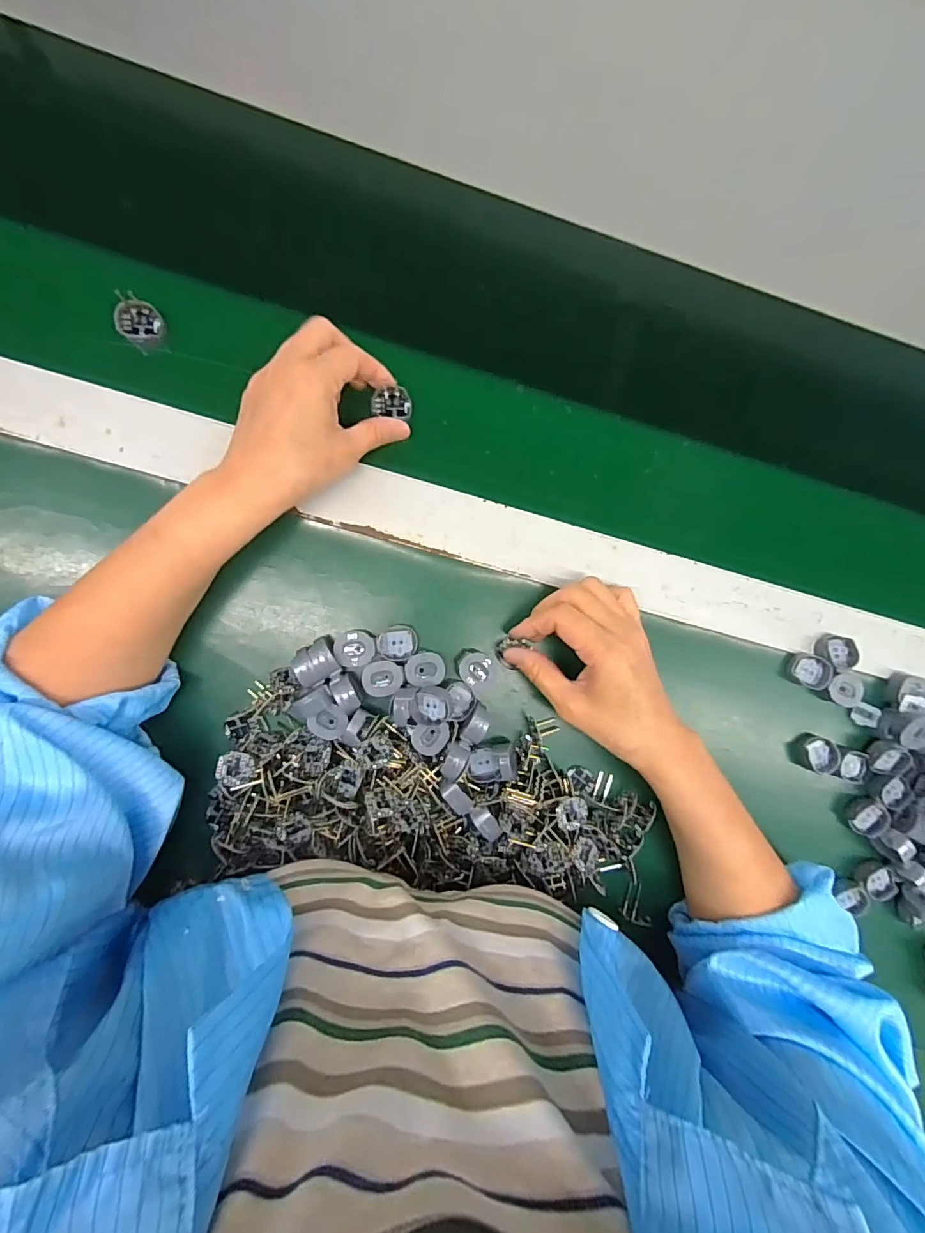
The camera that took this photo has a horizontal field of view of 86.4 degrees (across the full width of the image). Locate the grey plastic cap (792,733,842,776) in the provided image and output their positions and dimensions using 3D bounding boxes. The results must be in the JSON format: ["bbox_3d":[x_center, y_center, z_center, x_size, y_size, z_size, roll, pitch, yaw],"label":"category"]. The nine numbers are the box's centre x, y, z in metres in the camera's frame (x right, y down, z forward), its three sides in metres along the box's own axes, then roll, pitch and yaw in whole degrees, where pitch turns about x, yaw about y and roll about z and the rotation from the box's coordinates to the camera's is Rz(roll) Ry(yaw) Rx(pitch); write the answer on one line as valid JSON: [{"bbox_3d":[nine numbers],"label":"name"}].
[{"bbox_3d":[0.288,0.112,0.402,0.032,0.017,0.028,23,88,-6],"label":"grey plastic cap"}]

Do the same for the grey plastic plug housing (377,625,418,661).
[{"bbox_3d":[-0.047,0.019,0.360,0.027,0.011,0.025,6,88,-6],"label":"grey plastic plug housing"}]

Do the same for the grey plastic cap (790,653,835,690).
[{"bbox_3d":[0.279,0.044,0.397,0.029,0.015,0.027,0,91,-6],"label":"grey plastic cap"}]

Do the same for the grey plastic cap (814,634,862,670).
[{"bbox_3d":[0.301,0.028,0.397,0.029,0.014,0.026,6,90,-6],"label":"grey plastic cap"}]

